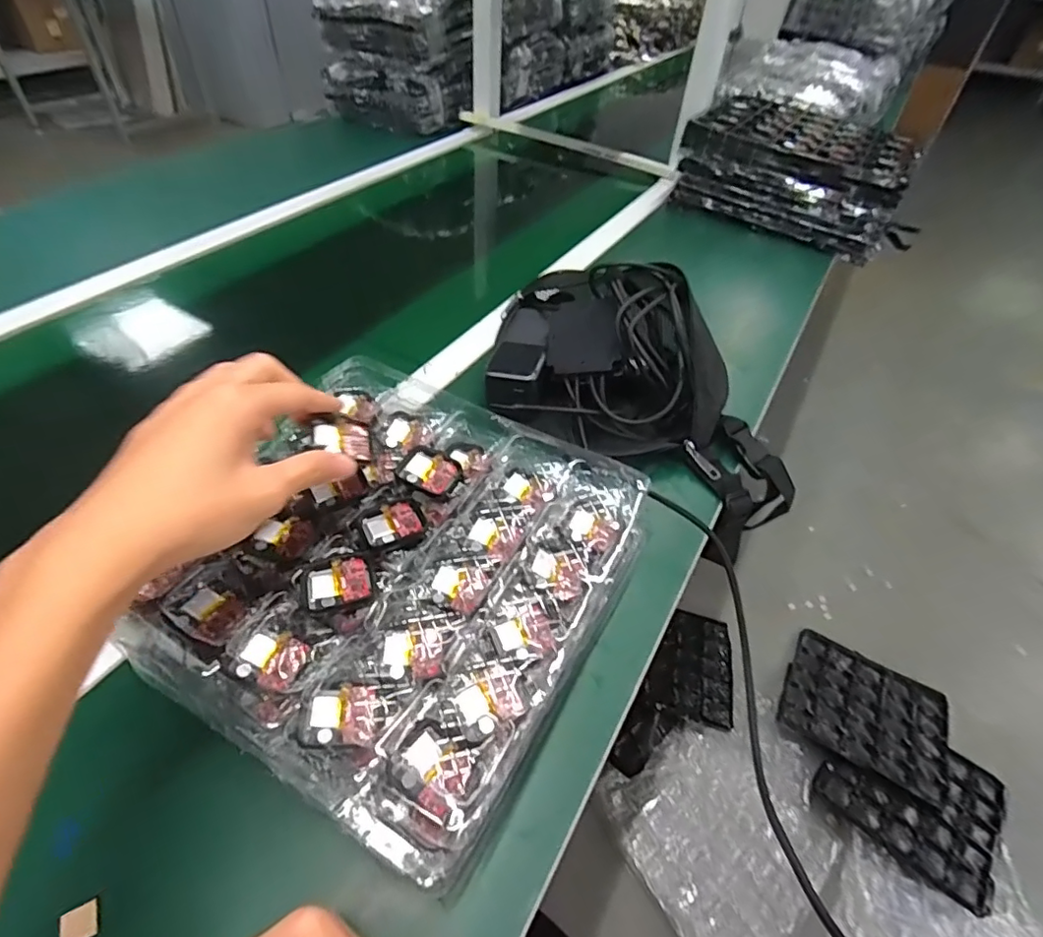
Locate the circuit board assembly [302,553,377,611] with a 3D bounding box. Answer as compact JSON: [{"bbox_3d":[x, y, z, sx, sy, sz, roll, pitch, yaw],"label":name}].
[{"bbox_3d":[-0.112,0.071,0.337,0.040,0.010,0.032,-16,49,-19],"label":"circuit board assembly"}]

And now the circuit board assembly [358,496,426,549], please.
[{"bbox_3d":[-0.087,0.036,0.372,0.042,0.005,0.032,-22,51,-24],"label":"circuit board assembly"}]

